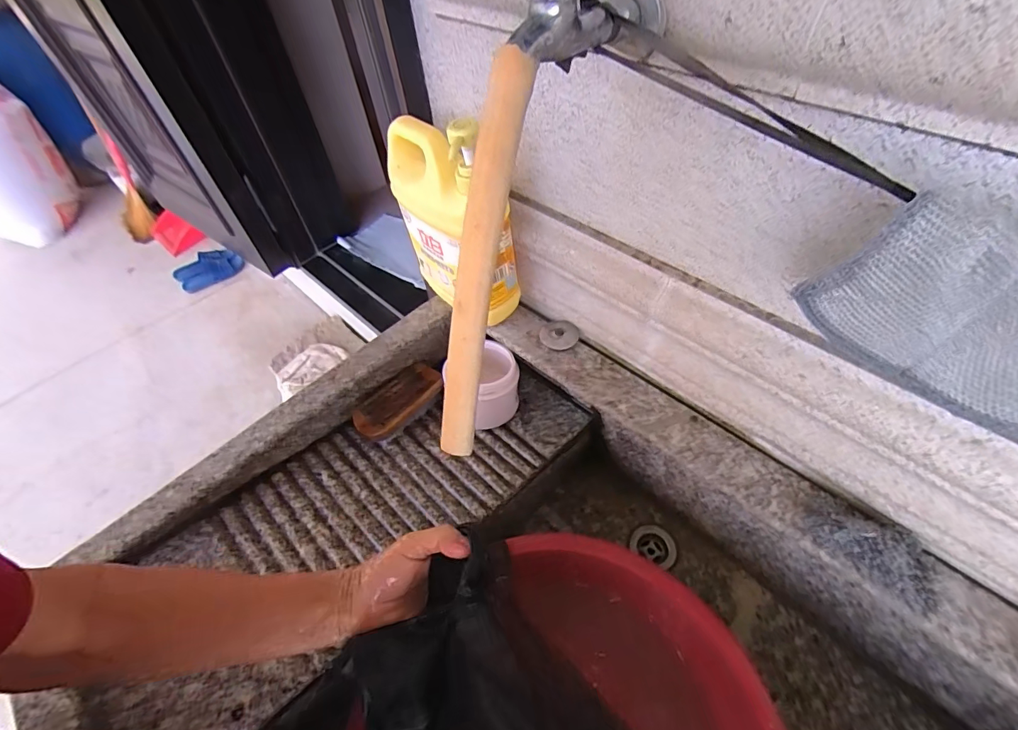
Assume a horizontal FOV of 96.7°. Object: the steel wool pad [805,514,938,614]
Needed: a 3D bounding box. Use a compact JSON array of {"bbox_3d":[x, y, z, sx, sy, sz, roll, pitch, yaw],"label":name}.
[{"bbox_3d":[0.308,0.147,0.377,0.094,0.036,0.051,36,63,28],"label":"steel wool pad"}]

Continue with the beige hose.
[{"bbox_3d":[-0.019,-0.050,0.278,0.022,0.241,0.018,21,26,20],"label":"beige hose"}]

